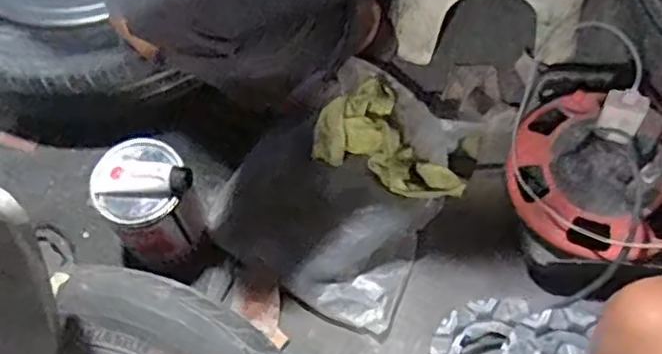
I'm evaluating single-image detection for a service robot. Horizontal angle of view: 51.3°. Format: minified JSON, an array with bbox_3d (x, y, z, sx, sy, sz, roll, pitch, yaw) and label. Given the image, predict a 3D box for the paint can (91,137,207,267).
[{"bbox_3d":[-0.203,0.030,0.787,0.098,0.150,0.103,-2,65,4],"label":"paint can"}]

